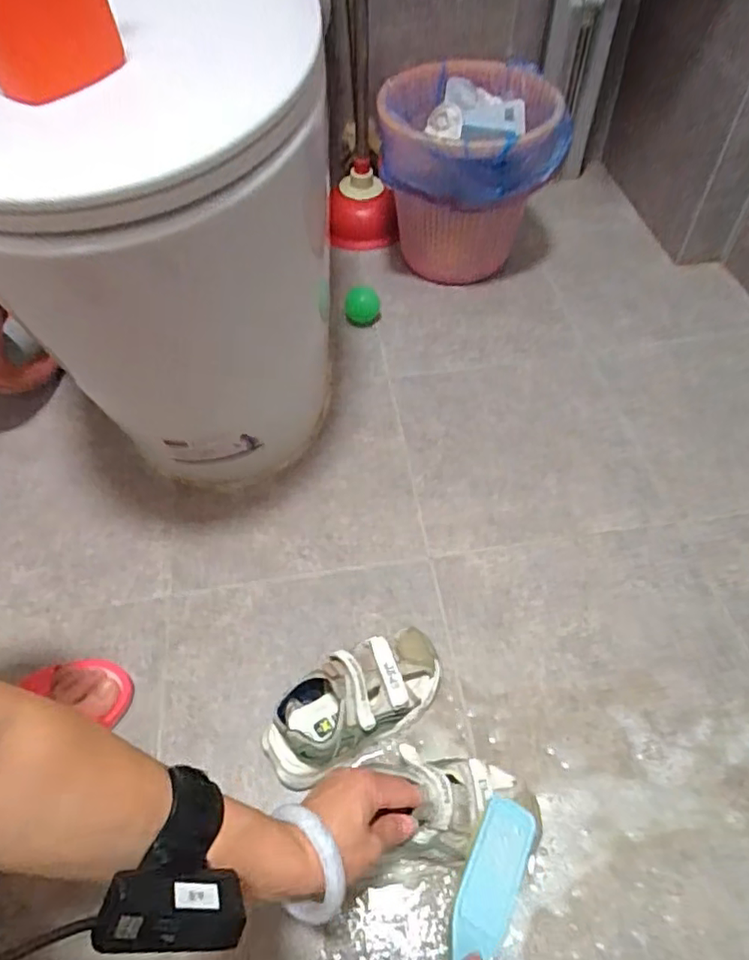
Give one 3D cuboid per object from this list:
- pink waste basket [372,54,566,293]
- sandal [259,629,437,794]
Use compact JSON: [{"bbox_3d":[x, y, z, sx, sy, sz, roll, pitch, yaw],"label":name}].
[{"bbox_3d":[0.149,-0.479,0.952,0.255,0.251,0.255,2,54,5],"label":"pink waste basket"},{"bbox_3d":[-0.018,0.211,0.564,0.180,0.072,0.076,-29,57,-17],"label":"sandal"}]

